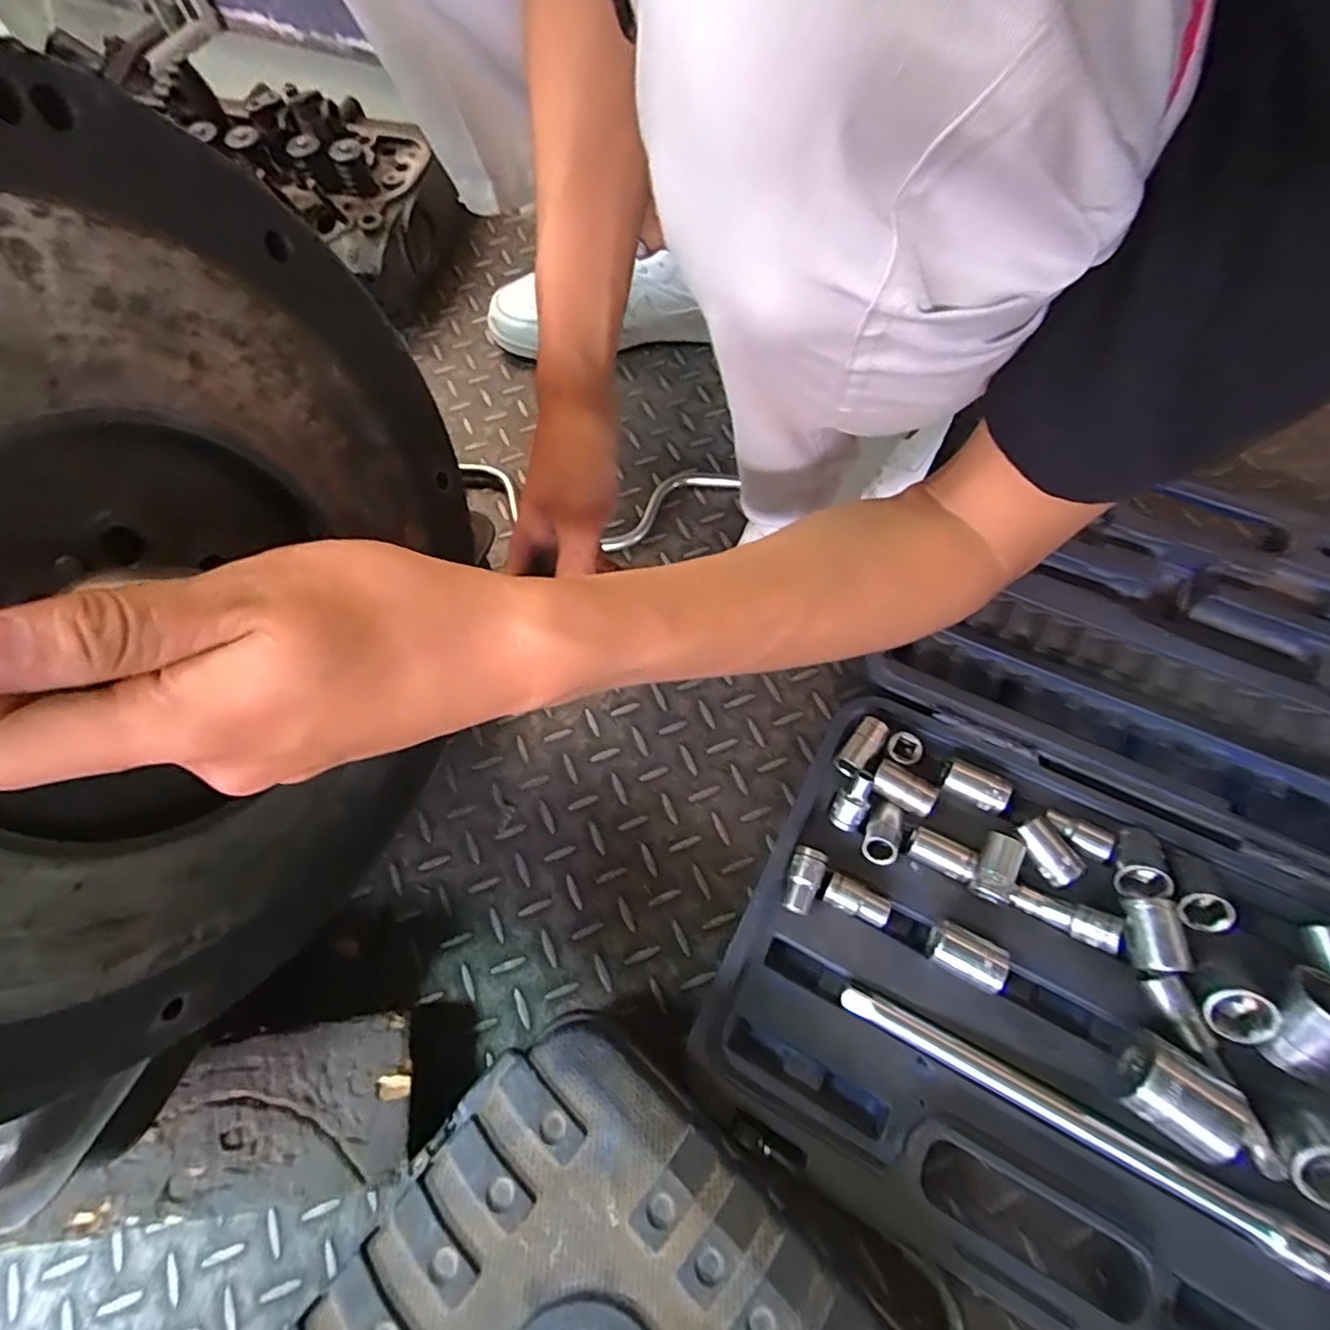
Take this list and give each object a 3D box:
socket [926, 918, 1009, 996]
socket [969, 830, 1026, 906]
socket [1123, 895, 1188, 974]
[{"bbox_3d":[0.177,0.171,0.375,0.039,0.020,0.027,26,69,12],"label":"socket"},{"bbox_3d":[0.204,0.123,0.391,0.021,0.019,0.041,27,69,12],"label":"socket"},{"bbox_3d":[0.277,0.152,0.362,0.021,0.020,0.038,11,67,6],"label":"socket"}]

